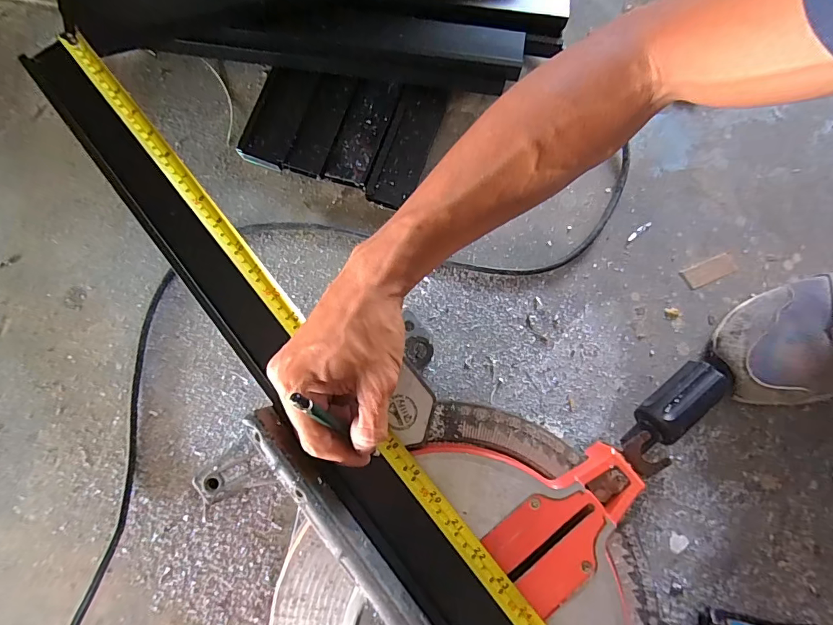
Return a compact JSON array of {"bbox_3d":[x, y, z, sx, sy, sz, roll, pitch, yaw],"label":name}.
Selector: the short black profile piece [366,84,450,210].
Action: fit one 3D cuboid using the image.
[{"bbox_3d":[-0.010,-0.177,0.461,0.047,0.025,0.136,19,80,2],"label":"short black profile piece"}]

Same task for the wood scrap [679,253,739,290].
[{"bbox_3d":[0.303,-0.044,0.447,0.056,0.004,0.022,-23,81,-5],"label":"wood scrap"}]

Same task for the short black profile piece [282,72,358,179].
[{"bbox_3d":[-0.102,-0.199,0.465,0.041,0.026,0.112,18,79,2],"label":"short black profile piece"}]

